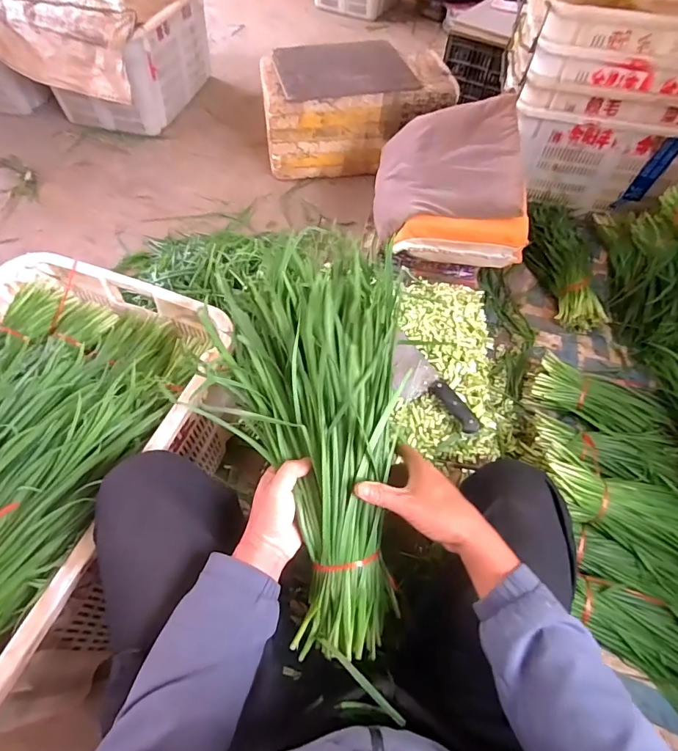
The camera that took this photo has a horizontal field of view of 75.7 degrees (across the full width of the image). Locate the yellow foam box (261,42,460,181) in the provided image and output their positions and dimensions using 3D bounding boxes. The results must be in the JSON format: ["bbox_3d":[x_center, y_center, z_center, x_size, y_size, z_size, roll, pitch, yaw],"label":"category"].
[{"bbox_3d":[0.056,-0.944,1.578,0.625,0.331,0.313,-2,57,-4],"label":"yellow foam box"}]

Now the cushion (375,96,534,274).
[{"bbox_3d":[0.282,-0.522,1.162,0.356,0.206,0.432,-1,57,-3],"label":"cushion"}]

